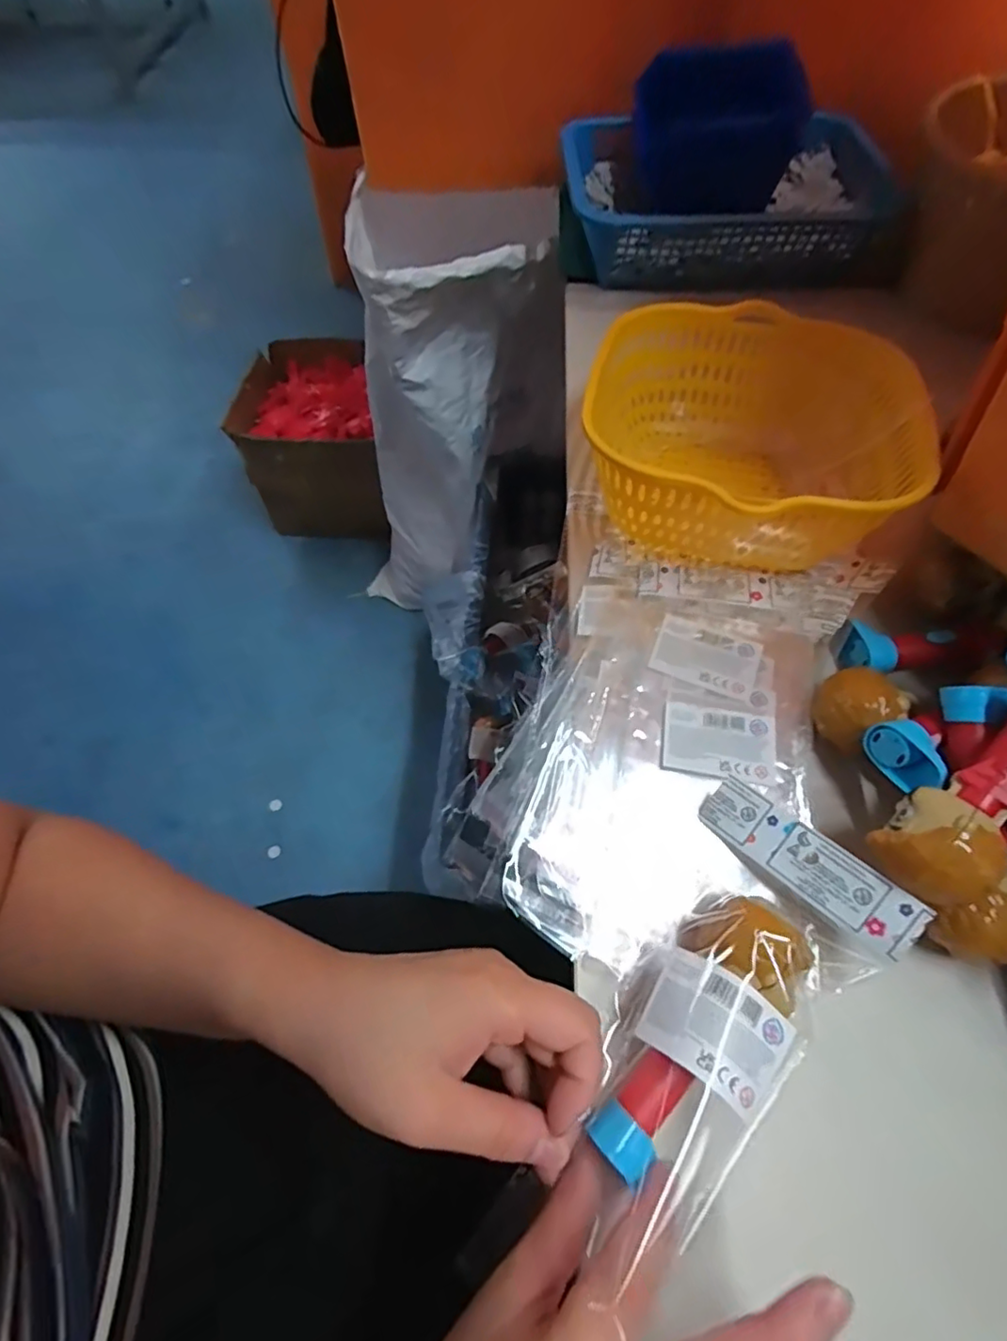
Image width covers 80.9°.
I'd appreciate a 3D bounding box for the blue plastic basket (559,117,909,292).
[{"bbox_3d":[0.200,-0.434,0.551,0.276,0.074,0.191,-5,61,-2],"label":"blue plastic basket"}]

